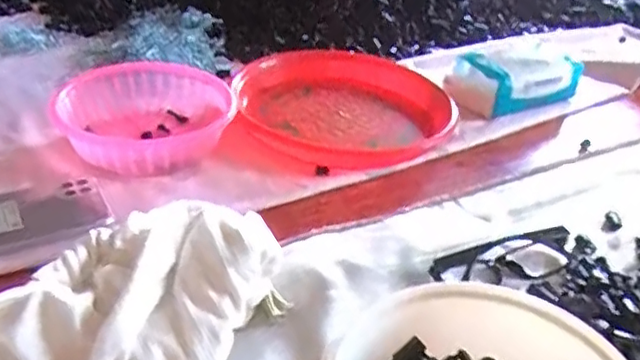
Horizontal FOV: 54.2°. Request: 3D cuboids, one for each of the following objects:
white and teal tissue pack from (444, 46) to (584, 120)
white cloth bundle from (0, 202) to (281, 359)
[{"bbox_3d":[0.241,-0.130,0.788,0.179,0.060,0.092,-13,36,-26],"label":"white and teal tissue pack"},{"bbox_3d":[-0.147,0.092,0.394,0.154,0.065,0.246,29,39,33],"label":"white cloth bundle"}]

